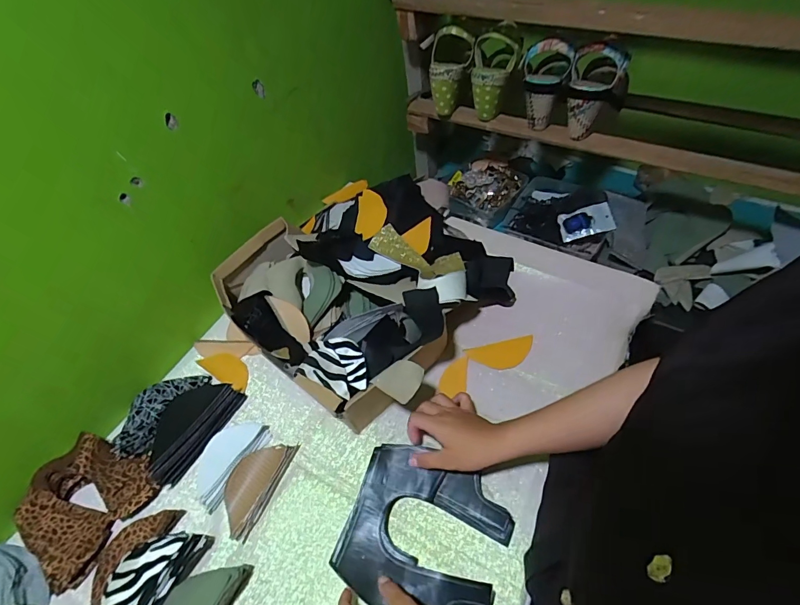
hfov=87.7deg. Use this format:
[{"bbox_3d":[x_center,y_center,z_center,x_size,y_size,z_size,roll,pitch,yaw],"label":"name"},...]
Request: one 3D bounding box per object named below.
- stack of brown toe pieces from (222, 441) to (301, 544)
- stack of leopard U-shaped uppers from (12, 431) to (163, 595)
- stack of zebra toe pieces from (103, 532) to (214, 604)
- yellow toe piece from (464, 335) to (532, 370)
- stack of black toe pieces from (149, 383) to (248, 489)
[{"bbox_3d":[-0.195,0.240,0.555,0.063,0.012,0.122,20,59,17],"label":"stack of brown toe pieces"},{"bbox_3d":[-0.418,0.259,0.544,0.136,0.045,0.157,28,61,22],"label":"stack of leopard U-shaped uppers"},{"bbox_3d":[-0.287,0.322,0.478,0.064,0.060,0.125,16,57,17],"label":"stack of zebra toe pieces"},{"bbox_3d":[0.156,0.079,0.637,0.103,0.009,0.043,-10,55,-2],"label":"yellow toe piece"},{"bbox_3d":[-0.308,0.176,0.599,0.087,0.037,0.150,19,59,19],"label":"stack of black toe pieces"}]

